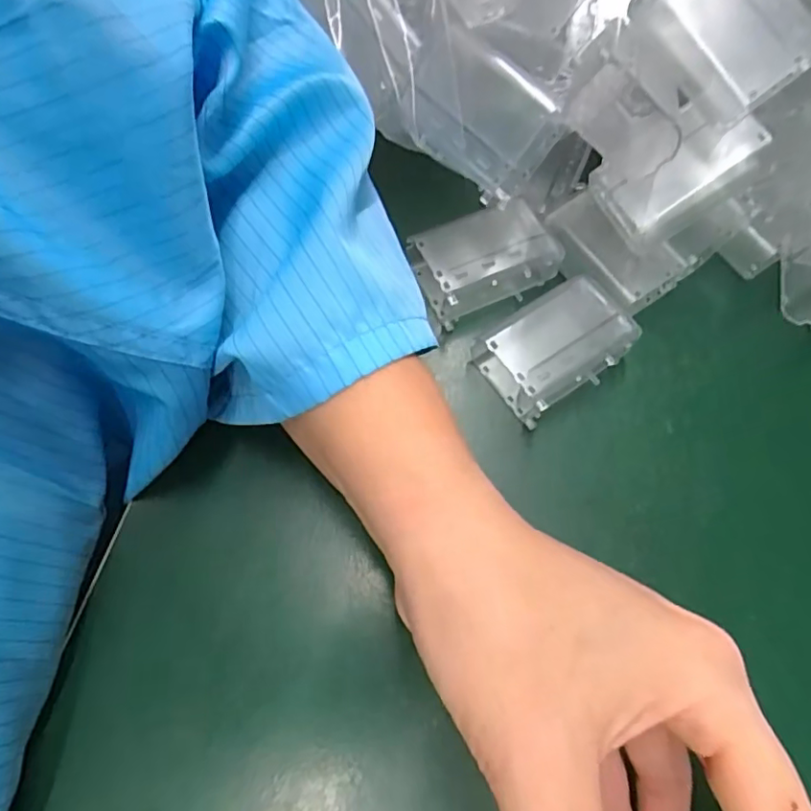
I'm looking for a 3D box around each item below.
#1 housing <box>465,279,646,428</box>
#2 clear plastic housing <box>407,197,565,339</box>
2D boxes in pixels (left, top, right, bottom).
[{"bbox_3d":[0.061,-0.024,0.240,0.056,0.025,0.042,-35,74,-15],"label":"housing"},{"bbox_3d":[0.034,-0.063,0.254,0.058,0.026,0.035,-24,72,-12],"label":"clear plastic housing"}]

